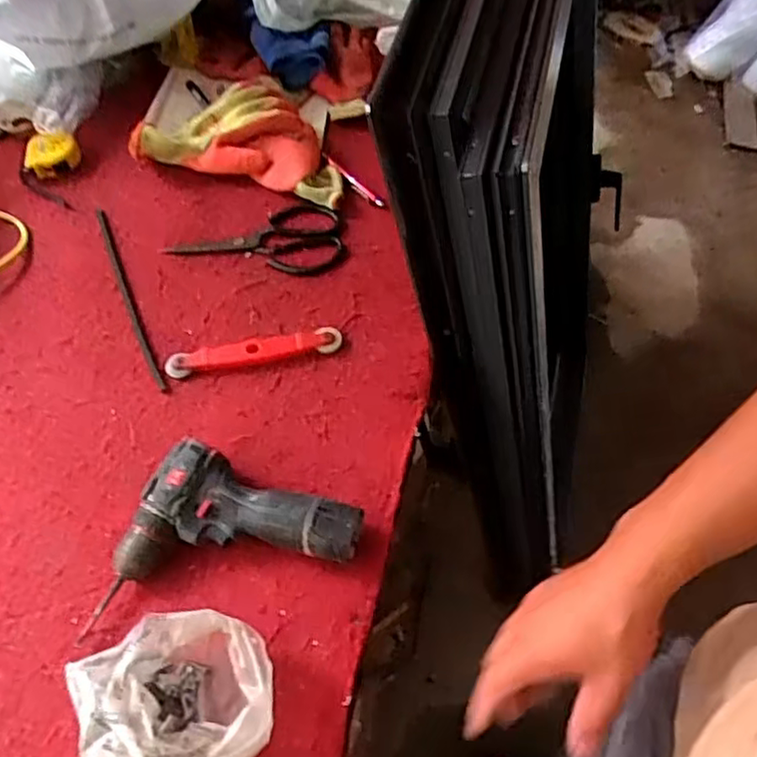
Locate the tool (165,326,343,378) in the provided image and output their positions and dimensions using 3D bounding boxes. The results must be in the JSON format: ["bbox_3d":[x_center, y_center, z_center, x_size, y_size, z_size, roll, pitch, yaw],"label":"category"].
[{"bbox_3d":[-0.142,-0.033,0.761,0.196,0.018,0.032,-9,56,-3],"label":"tool"}]

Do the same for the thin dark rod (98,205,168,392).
[{"bbox_3d":[-0.309,-0.107,0.821,0.015,0.006,0.323,-23,58,-12],"label":"thin dark rod"}]

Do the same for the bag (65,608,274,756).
[{"bbox_3d":[-0.173,0.256,0.537,0.173,0.082,0.159,34,65,23],"label":"bag"}]

